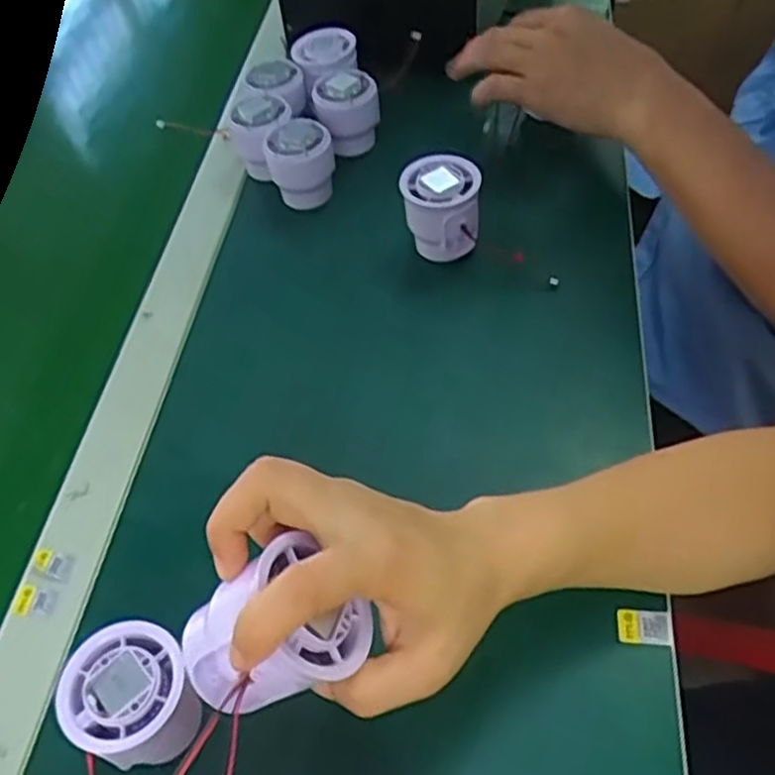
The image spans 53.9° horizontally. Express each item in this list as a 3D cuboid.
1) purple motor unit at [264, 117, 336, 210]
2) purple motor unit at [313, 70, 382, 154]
[{"bbox_3d":[-0.063,-0.162,0.567,0.049,0.061,0.049,-11,51,-3],"label":"purple motor unit"},{"bbox_3d":[-0.031,-0.212,0.598,0.050,0.056,0.050,-7,51,0],"label":"purple motor unit"}]

